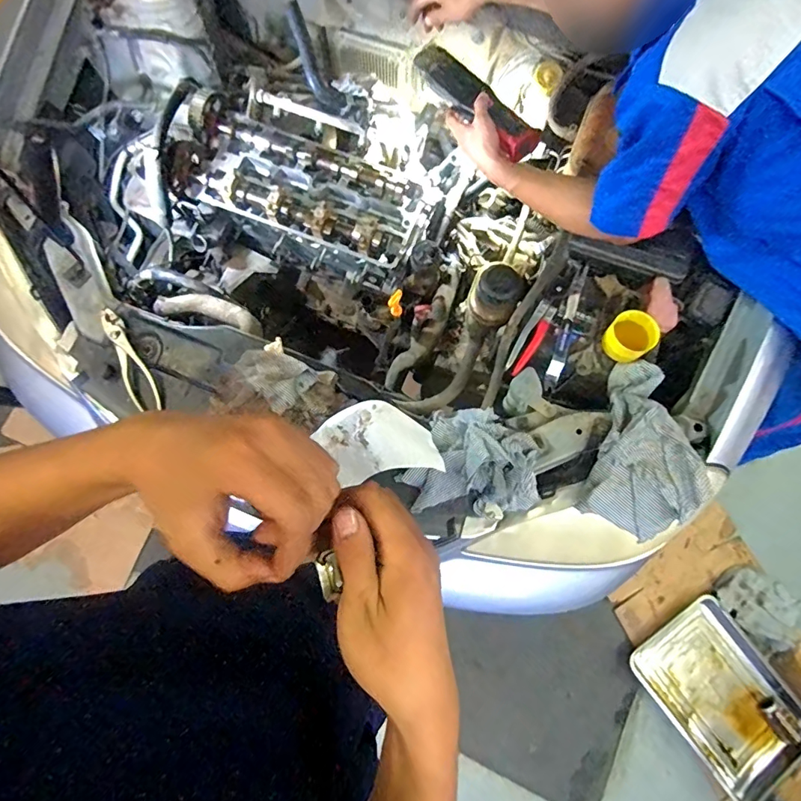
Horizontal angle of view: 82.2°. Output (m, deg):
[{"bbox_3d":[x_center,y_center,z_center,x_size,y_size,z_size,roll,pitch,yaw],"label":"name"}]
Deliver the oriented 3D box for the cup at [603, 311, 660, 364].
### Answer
[{"bbox_3d":[0.370,-0.103,0.741,0.068,0.046,0.070,0,76,0],"label":"cup"}]

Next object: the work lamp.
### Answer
[{"bbox_3d":[0.129,-0.510,0.775,0.058,0.066,0.288,-32,65,-8],"label":"work lamp"}]

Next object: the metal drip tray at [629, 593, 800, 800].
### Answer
[{"bbox_3d":[0.976,0.897,1.365,0.341,0.082,0.524,-35,78,-9],"label":"metal drip tray"}]

